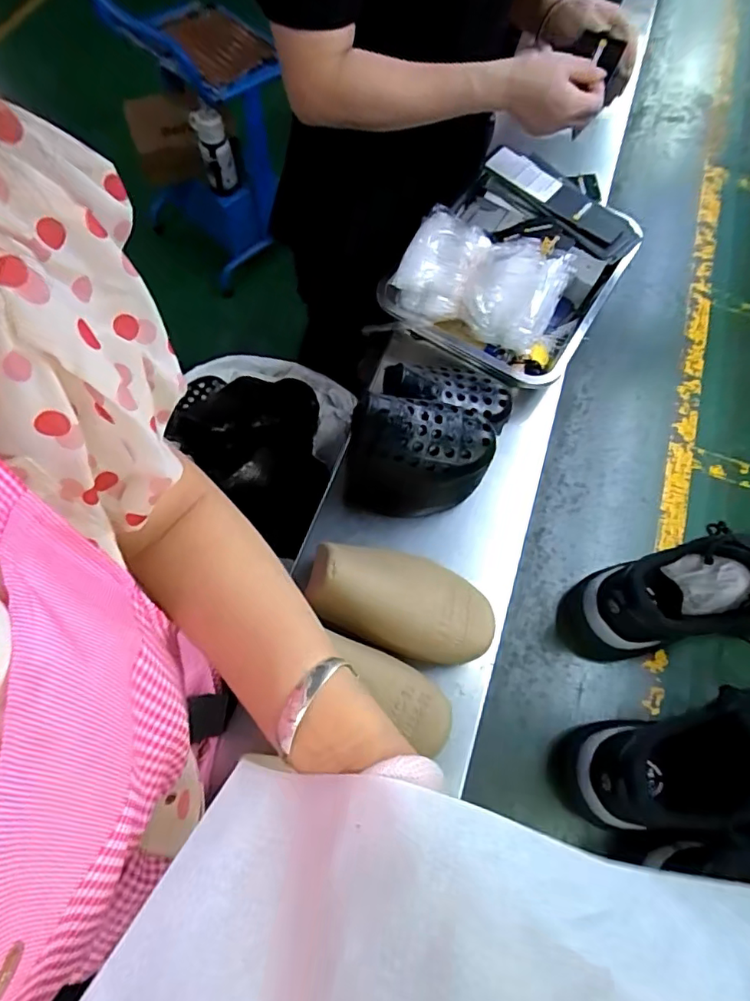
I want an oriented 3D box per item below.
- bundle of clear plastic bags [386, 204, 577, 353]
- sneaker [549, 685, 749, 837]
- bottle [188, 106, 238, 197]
[{"bbox_3d":[0.128,-0.271,0.667,0.198,0.076,0.135,26,70,9],"label":"bundle of clear plastic bags"},{"bbox_3d":[0.329,0.235,0.496,0.271,0.133,0.095,-8,69,-4],"label":"sneaker"},{"bbox_3d":[-0.415,-0.905,1.400,0.076,0.201,0.070,-19,44,-10],"label":"bottle"}]

